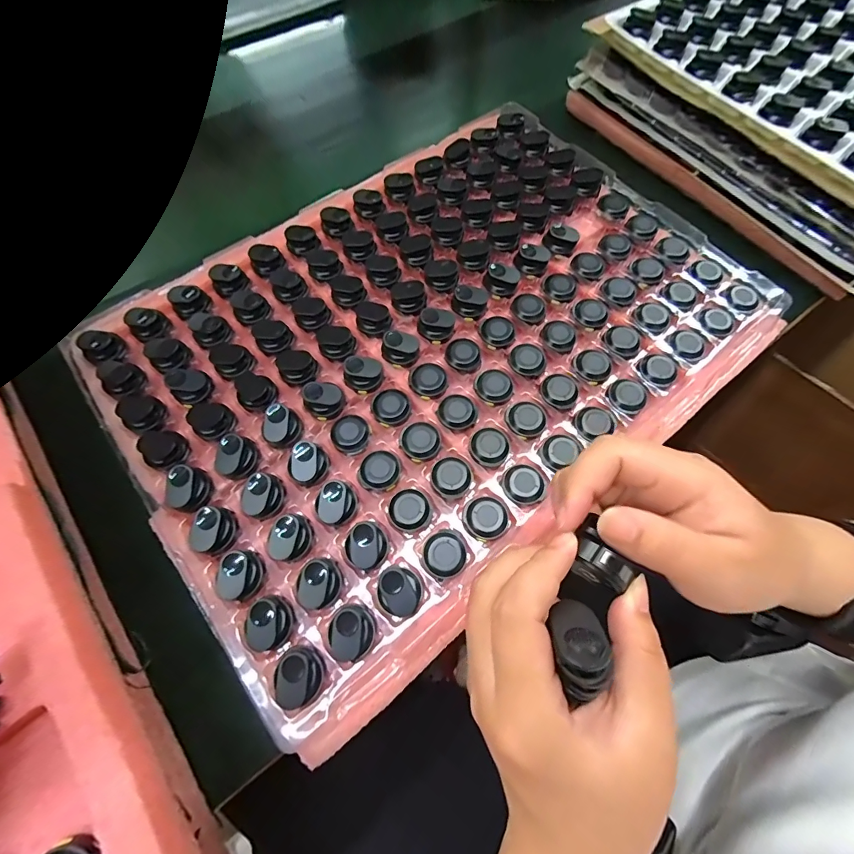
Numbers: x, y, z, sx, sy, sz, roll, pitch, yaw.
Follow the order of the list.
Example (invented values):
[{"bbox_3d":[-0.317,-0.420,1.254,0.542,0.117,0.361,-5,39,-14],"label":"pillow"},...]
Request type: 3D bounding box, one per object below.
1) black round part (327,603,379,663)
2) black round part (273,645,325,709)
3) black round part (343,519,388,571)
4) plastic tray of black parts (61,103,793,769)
[{"bbox_3d":[-0.046,0.125,0.245,0.027,0.013,0.031,30,68,14],"label":"black round part"},{"bbox_3d":[-0.075,0.145,0.236,0.025,0.013,0.030,-7,64,-2],"label":"black round part"},{"bbox_3d":[-0.040,0.078,0.266,0.027,0.009,0.028,0,64,1],"label":"black round part"},{"bbox_3d":[0.011,-0.082,0.335,0.495,0.024,0.357,-36,74,-14],"label":"plastic tray of black parts"}]

